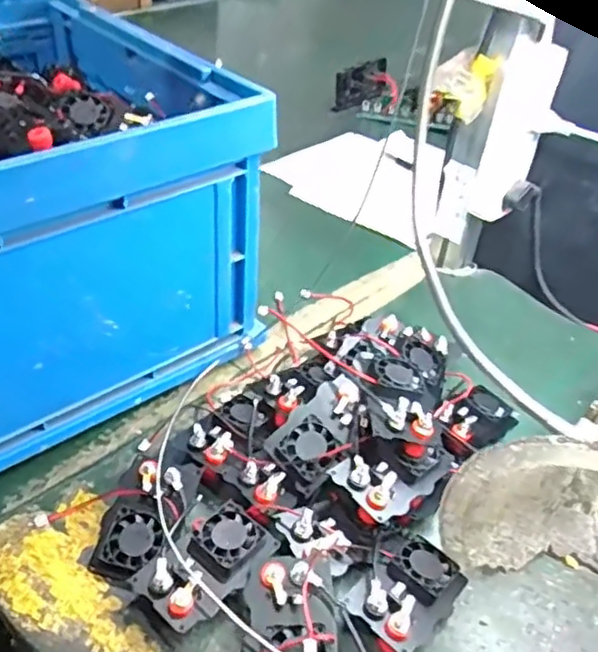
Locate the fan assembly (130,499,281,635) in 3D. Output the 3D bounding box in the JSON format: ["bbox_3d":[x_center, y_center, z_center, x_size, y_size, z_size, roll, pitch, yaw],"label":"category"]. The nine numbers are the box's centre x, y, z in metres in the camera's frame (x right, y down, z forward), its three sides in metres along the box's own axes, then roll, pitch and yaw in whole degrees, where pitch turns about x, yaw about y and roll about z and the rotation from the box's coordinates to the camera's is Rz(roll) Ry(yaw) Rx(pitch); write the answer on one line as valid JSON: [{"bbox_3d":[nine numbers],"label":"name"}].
[{"bbox_3d":[-0.062,0.167,0.466,0.054,0.028,0.087,30,45,27],"label":"fan assembly"}]

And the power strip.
[{"bbox_3d":[0.217,-0.192,0.679,0.048,0.175,0.045,21,41,18],"label":"power strip"}]

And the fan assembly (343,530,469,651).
[{"bbox_3d":[0.075,0.180,0.467,0.064,0.027,0.090,26,43,23],"label":"fan assembly"}]

